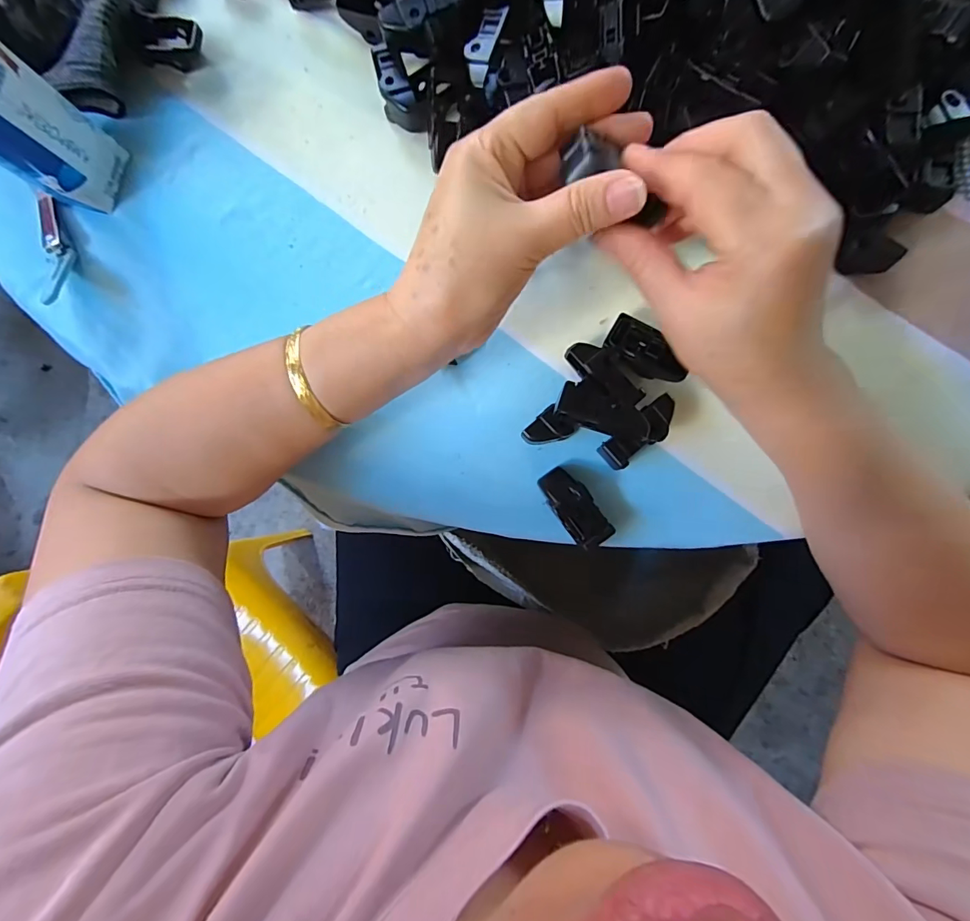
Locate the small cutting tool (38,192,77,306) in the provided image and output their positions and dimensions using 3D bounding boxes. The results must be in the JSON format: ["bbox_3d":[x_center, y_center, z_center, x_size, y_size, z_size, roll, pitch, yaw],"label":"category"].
[{"bbox_3d":[-0.278,-0.138,0.303,0.017,0.010,0.077,-12,86,2],"label":"small cutting tool"}]

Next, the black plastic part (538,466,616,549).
[{"bbox_3d":[0.051,0.027,0.270,0.022,0.018,0.048,-33,85,0],"label":"black plastic part"}]

